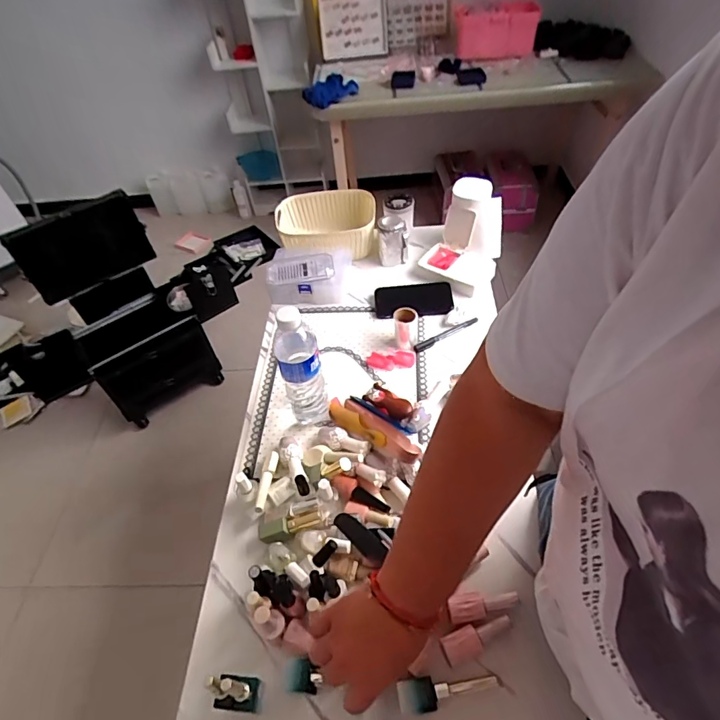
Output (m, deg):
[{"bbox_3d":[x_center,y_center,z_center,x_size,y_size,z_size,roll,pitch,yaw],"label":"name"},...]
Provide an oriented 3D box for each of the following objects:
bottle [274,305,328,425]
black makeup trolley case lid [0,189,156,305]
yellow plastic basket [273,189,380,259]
[{"bbox_3d":[-0.088,0.013,0.707,0.058,0.217,0.056,-15,50,-7],"label":"bottle"},{"bbox_3d":[-0.865,-0.348,1.500,0.372,0.256,0.058,-30,54,-19],"label":"black makeup trolley case lid"},{"bbox_3d":[-0.072,-0.292,1.069,0.217,0.109,0.177,-9,50,-2],"label":"yellow plastic basket"}]

